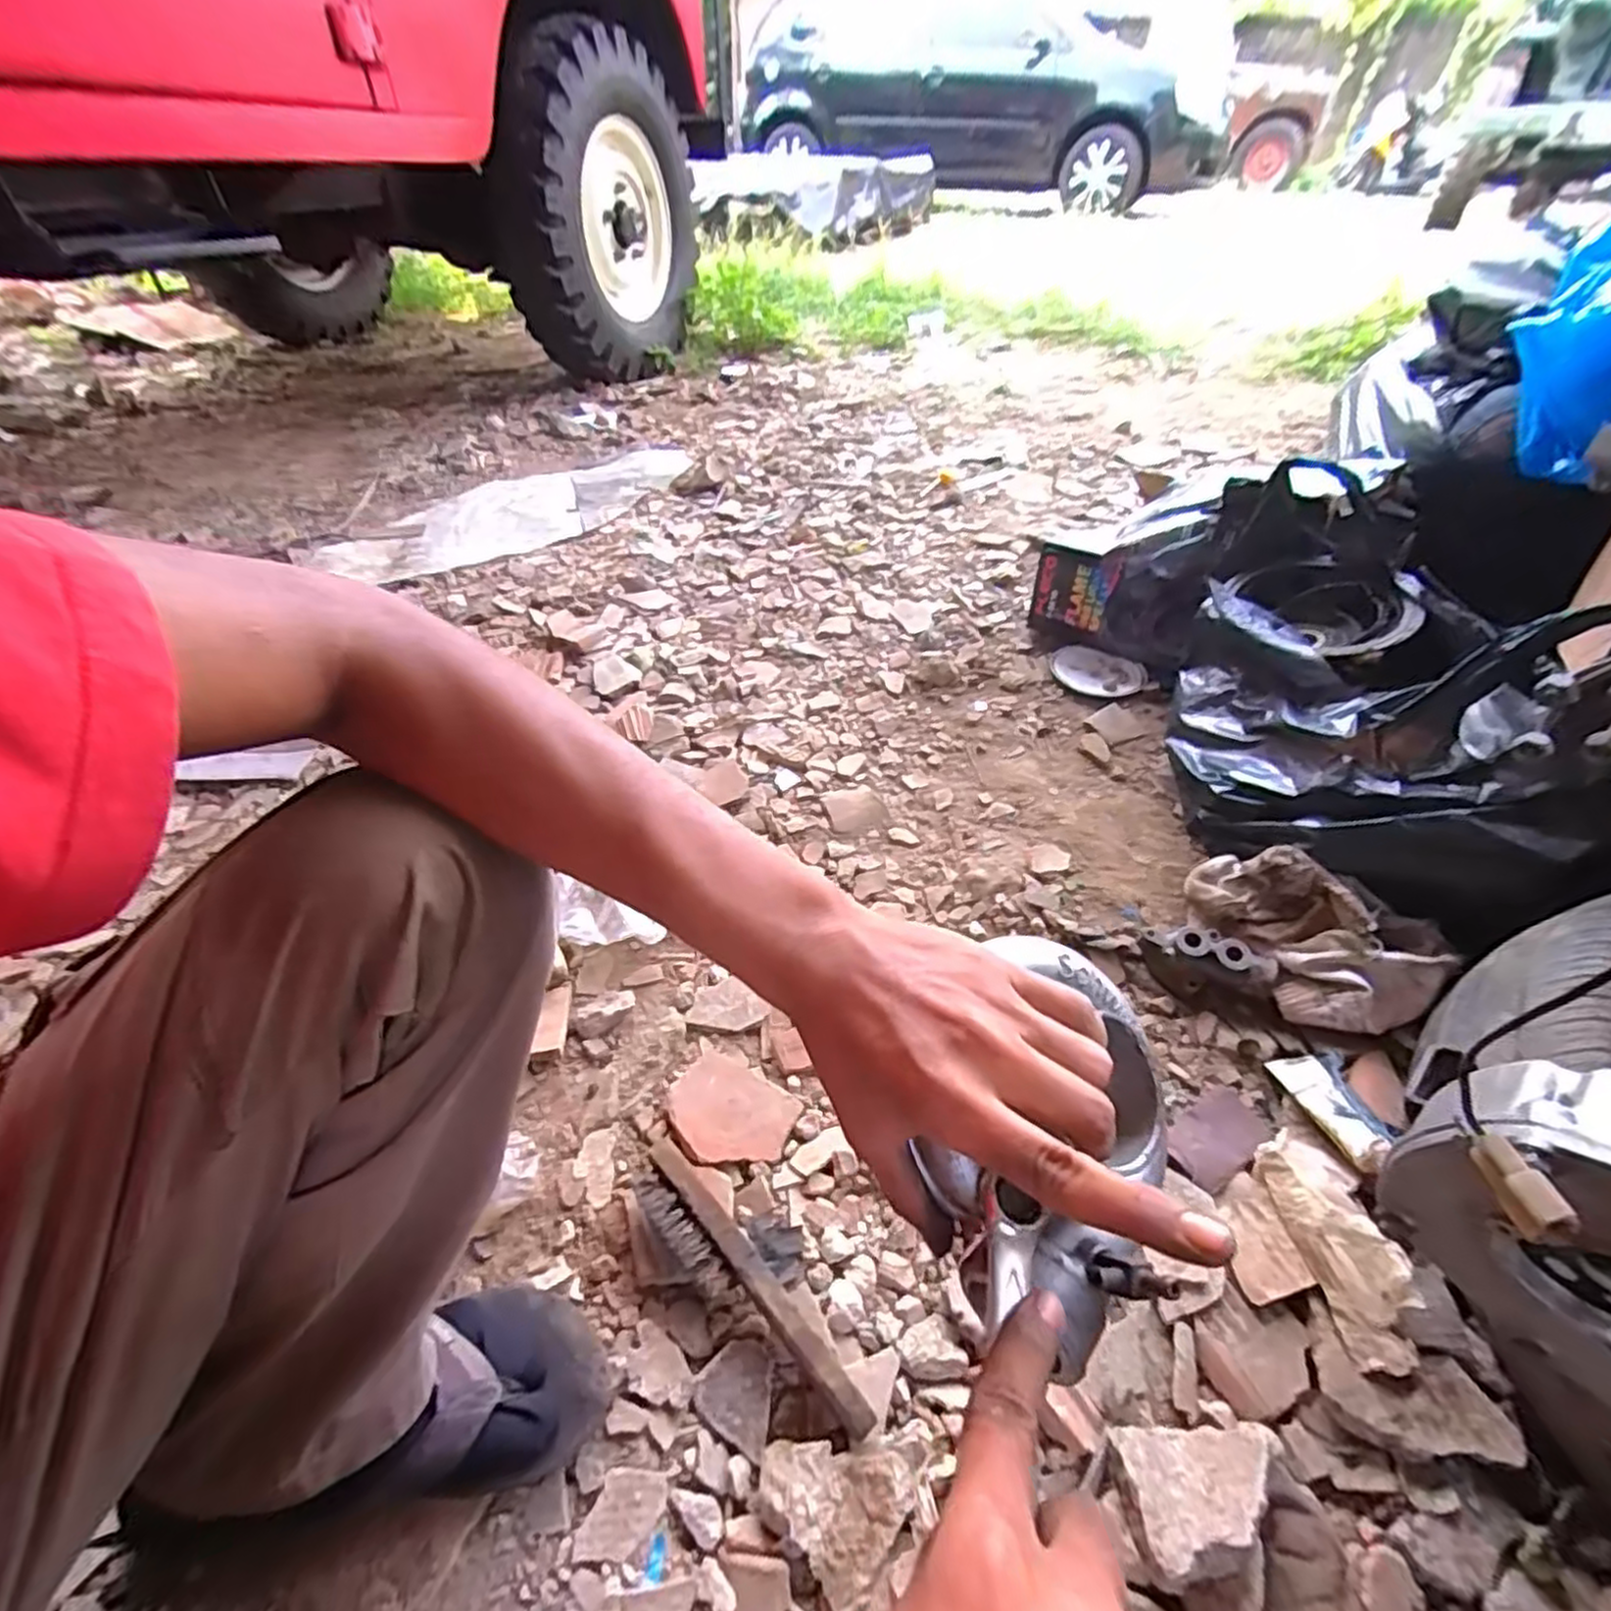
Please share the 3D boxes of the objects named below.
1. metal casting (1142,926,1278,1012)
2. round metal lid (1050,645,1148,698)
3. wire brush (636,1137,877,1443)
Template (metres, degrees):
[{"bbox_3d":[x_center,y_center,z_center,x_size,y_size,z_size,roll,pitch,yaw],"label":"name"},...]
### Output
[{"bbox_3d":[0.405,0.156,0.734,0.113,0.054,0.069,16,45,12],"label":"metal casting"},{"bbox_3d":[0.438,-0.203,1.110,0.140,0.019,0.140,2,43,-2],"label":"round metal lid"},{"bbox_3d":[-0.045,0.351,0.533,0.053,0.042,0.237,-32,54,-32],"label":"wire brush"}]

